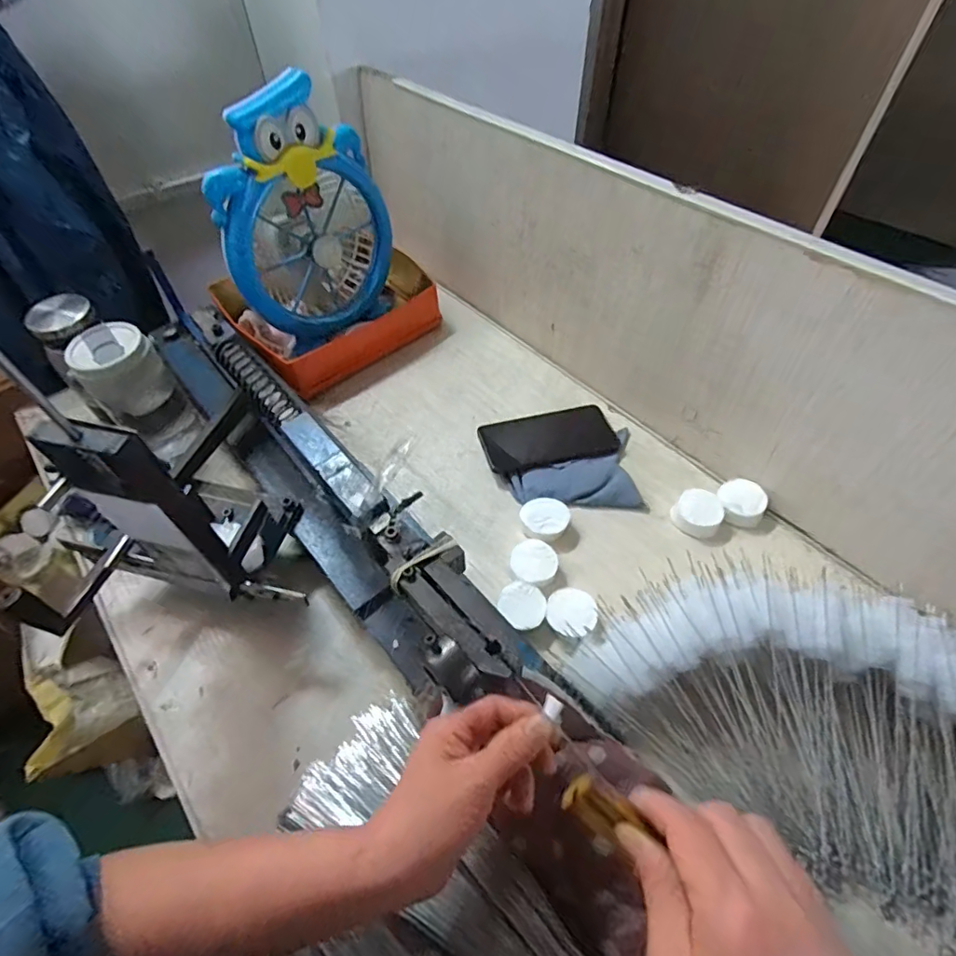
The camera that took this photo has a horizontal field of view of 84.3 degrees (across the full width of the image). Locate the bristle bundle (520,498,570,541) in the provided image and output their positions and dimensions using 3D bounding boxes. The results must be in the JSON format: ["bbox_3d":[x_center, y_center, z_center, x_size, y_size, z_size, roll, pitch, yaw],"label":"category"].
[{"bbox_3d":[0.072,0.045,0.567,0.050,0.021,0.048,-21,56,-14],"label":"bristle bundle"}]

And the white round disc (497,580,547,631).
[{"bbox_3d":[0.042,0.125,0.507,0.045,0.025,0.047,0,54,1],"label":"white round disc"}]

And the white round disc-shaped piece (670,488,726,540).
[{"bbox_3d":[0.236,0.037,0.566,0.048,0.025,0.051,0,54,1],"label":"white round disc-shaped piece"}]

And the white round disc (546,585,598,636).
[{"bbox_3d":[0.088,0.130,0.503,0.046,0.025,0.047,0,54,1],"label":"white round disc"}]

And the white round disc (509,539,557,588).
[{"bbox_3d":[0.056,0.090,0.538,0.047,0.023,0.048,0,54,1],"label":"white round disc"}]

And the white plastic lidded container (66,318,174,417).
[{"bbox_3d":[-0.393,-0.117,0.585,0.079,0.081,0.065,-38,62,-24],"label":"white plastic lidded container"}]

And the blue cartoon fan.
[{"bbox_3d":[-0.229,-0.330,0.688,0.219,0.286,0.127,-29,59,-19],"label":"blue cartoon fan"}]

